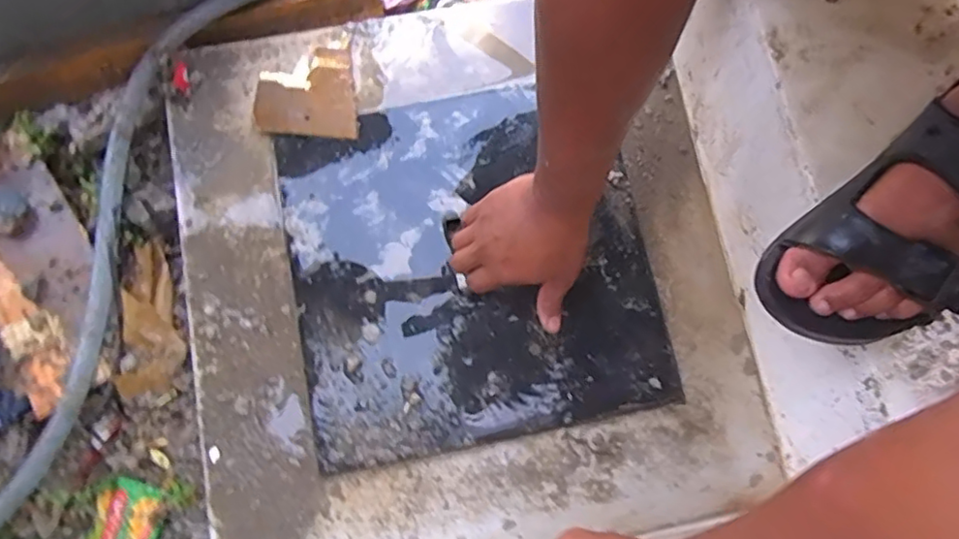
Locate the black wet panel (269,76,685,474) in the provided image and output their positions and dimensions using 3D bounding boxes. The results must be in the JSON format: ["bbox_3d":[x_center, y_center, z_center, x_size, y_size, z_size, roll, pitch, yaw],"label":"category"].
[{"bbox_3d":[-0.012,-0.010,0.583,0.331,0.014,0.334,-12,79,-1],"label":"black wet panel"}]

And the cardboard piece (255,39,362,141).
[{"bbox_3d":[-0.175,-0.176,0.610,0.097,0.009,0.099,-9,79,0],"label":"cardboard piece"}]

